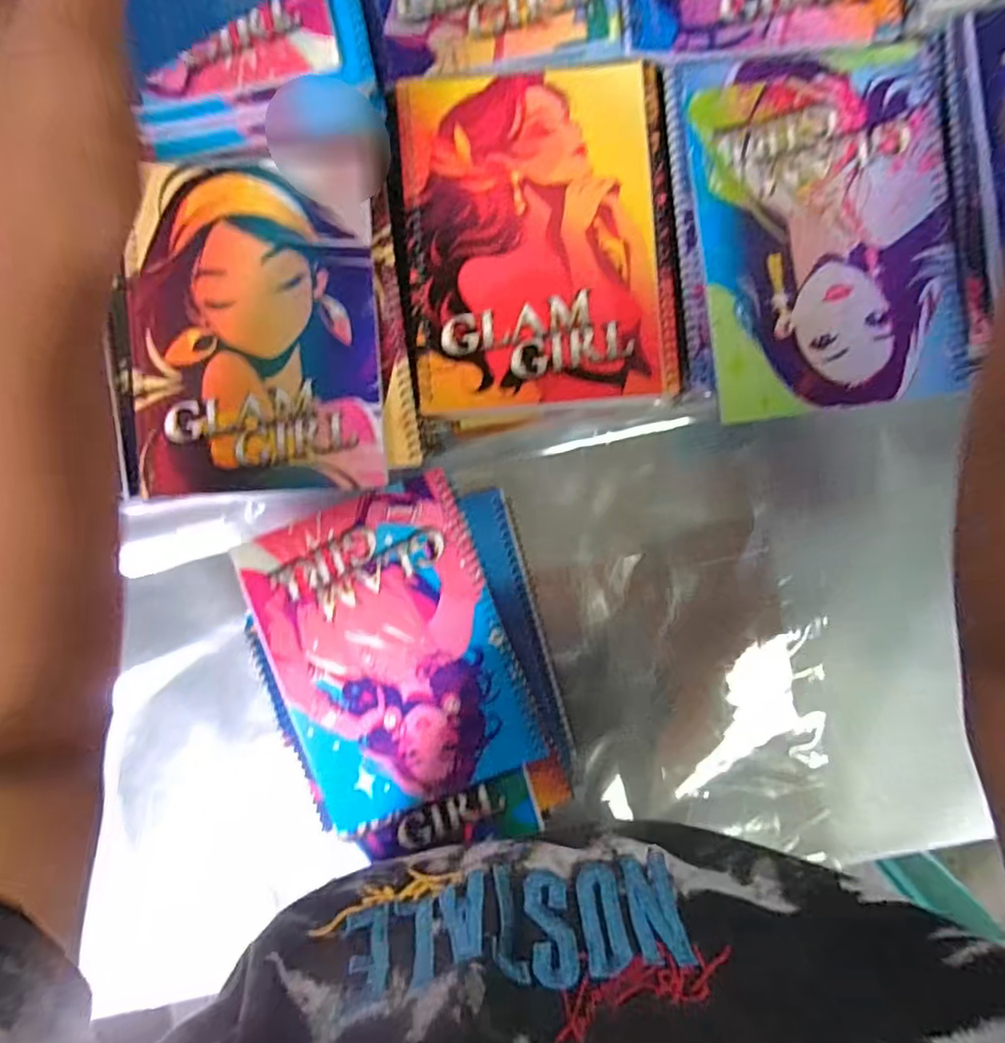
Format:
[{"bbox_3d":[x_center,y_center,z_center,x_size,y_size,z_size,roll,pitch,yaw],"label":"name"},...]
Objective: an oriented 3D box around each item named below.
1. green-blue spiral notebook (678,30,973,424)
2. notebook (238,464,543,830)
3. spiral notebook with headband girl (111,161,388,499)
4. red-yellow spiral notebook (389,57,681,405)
[{"bbox_3d":[0.195,-0.175,0.352,0.155,0.014,0.209,-8,94,1],"label":"green-blue spiral notebook"},{"bbox_3d":[-0.072,0.085,0.381,0.147,0.007,0.197,-19,91,1],"label":"notebook"},{"bbox_3d":[-0.151,-0.114,0.352,0.151,0.006,0.190,-3,94,0],"label":"spiral notebook with headband girl"},{"bbox_3d":[0.024,-0.169,0.352,0.158,0.008,0.194,-5,94,0],"label":"red-yellow spiral notebook"}]

